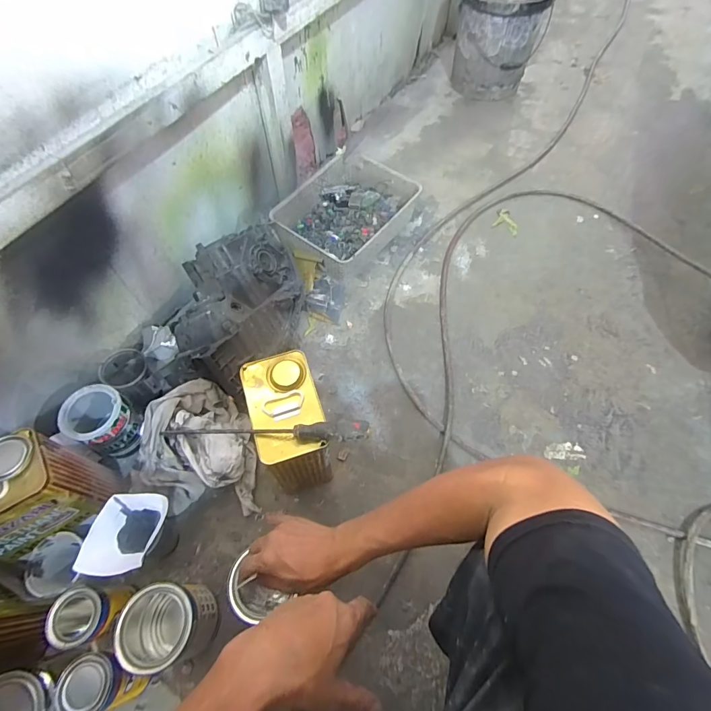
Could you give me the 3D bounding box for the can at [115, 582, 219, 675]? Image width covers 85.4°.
[{"bbox_3d":[-0.281,0.408,0.589,0.108,0.133,0.099,0,61,0],"label":"can"}]

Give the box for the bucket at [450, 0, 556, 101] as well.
[{"bbox_3d":[0.508,-1.140,1.380,0.294,0.329,0.296,14,62,8],"label":"bucket"}]

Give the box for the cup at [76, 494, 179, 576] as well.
[{"bbox_3d":[-0.349,0.298,0.639,0.098,0.145,0.114,7,61,4],"label":"cup"}]

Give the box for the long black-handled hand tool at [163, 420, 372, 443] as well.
[{"bbox_3d":[-0.131,0.105,0.550,0.298,0.042,0.026,3,61,2],"label":"long black-handled hand tool"}]

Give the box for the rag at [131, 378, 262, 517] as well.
[{"bbox_3d":[-0.310,0.175,0.746,0.224,0.090,0.244,-4,61,-1],"label":"rag"}]

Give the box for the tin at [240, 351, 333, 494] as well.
[{"bbox_3d":[-0.107,0.133,0.687,0.106,0.253,0.174,-15,62,-8],"label":"tin"}]

